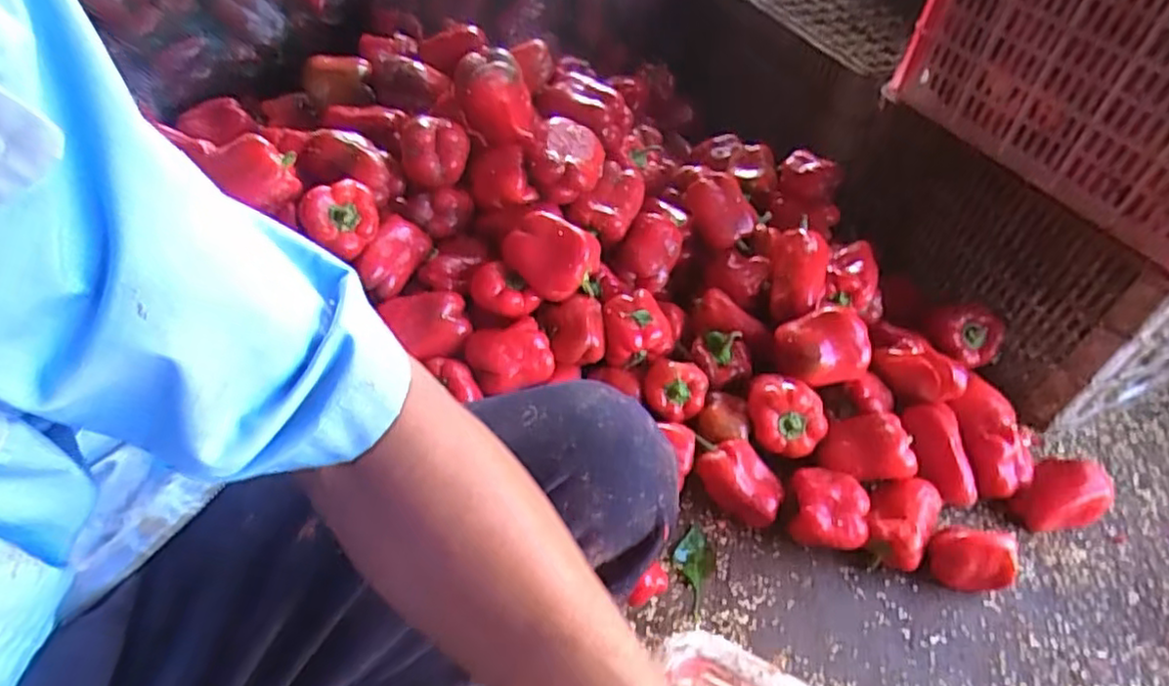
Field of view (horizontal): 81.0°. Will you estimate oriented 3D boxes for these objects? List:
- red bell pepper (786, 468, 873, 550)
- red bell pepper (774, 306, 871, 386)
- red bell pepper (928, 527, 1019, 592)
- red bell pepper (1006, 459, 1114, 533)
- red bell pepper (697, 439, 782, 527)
[{"bbox_3d":[0.283,0.197,0.803,0.080,0.064,0.088,15,48,7],"label":"red bell pepper"},{"bbox_3d":[0.307,0.005,0.885,0.108,0.065,0.091,-7,49,-13],"label":"red bell pepper"},{"bbox_3d":[0.433,0.244,0.775,0.087,0.069,0.059,10,47,2],"label":"red bell pepper"},{"bbox_3d":[0.588,0.193,0.847,0.102,0.078,0.084,-24,54,-25],"label":"red bell pepper"},{"bbox_3d":[0.188,0.167,0.821,0.105,0.068,0.067,34,53,22],"label":"red bell pepper"}]

